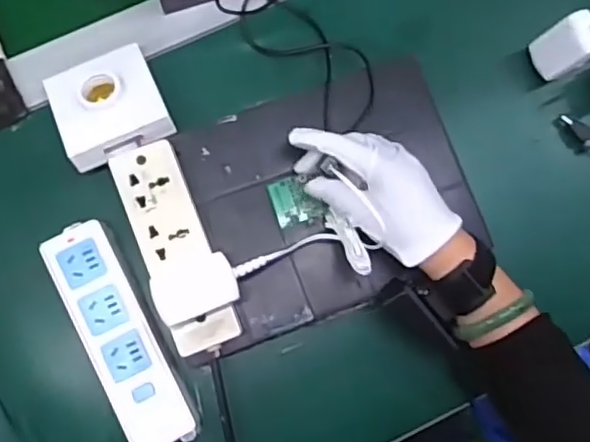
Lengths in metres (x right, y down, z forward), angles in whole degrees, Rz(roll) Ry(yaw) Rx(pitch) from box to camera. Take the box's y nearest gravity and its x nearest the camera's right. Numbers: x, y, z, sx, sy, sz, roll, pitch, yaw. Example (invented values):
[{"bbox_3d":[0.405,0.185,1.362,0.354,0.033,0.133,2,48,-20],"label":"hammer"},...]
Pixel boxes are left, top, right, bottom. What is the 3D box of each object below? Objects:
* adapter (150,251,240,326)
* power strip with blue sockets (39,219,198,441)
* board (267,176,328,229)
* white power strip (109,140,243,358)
[{"bbox_3d":[-0.076,0.050,0.478,0.063,0.025,0.043,-19,85,-5],"label":"adapter"},{"bbox_3d":[-0.145,0.095,0.521,0.055,0.023,0.194,-25,85,-6],"label":"power strip with blue sockets"},{"bbox_3d":[0.002,-0.016,0.539,0.040,0.011,0.044,-19,85,-5],"label":"board"},{"bbox_3d":[-0.097,0.021,0.511,0.052,0.034,0.170,-21,85,-6],"label":"white power strip"}]

